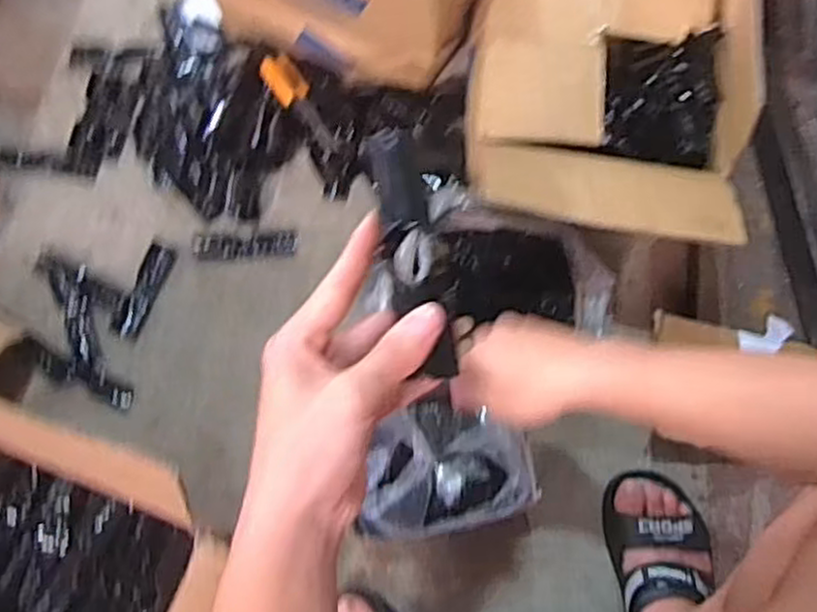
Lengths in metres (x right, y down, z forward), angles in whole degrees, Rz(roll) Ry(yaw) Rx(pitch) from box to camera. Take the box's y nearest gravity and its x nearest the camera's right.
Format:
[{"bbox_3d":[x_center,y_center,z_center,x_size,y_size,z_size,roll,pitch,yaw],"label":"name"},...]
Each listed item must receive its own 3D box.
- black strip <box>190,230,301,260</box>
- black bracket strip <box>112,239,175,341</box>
[{"bbox_3d":[-0.206,-0.078,0.938,0.128,0.006,0.034,-6,73,-1],"label":"black strip"},{"bbox_3d":[-0.328,-0.020,0.922,0.033,0.008,0.126,19,74,6],"label":"black bracket strip"}]

